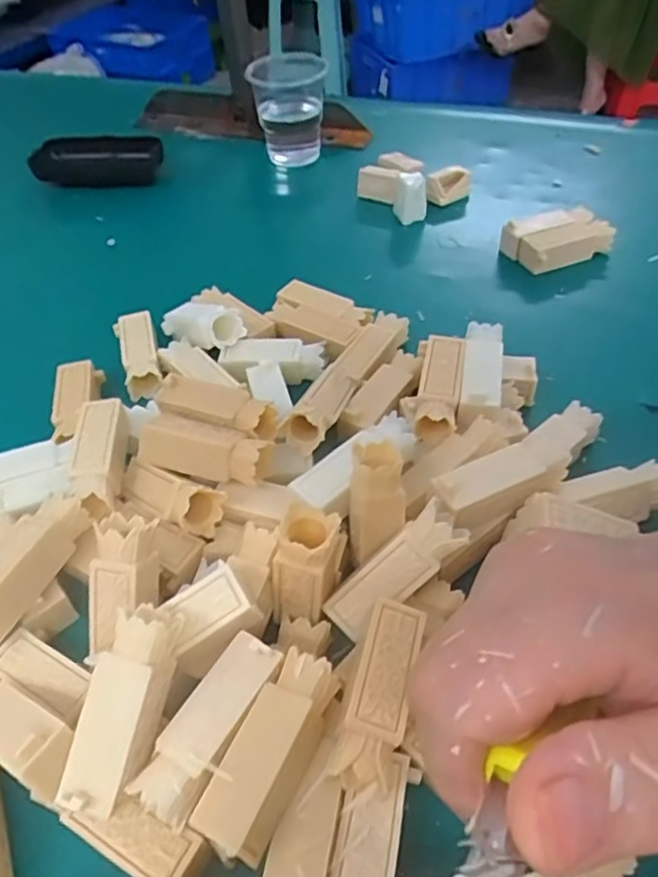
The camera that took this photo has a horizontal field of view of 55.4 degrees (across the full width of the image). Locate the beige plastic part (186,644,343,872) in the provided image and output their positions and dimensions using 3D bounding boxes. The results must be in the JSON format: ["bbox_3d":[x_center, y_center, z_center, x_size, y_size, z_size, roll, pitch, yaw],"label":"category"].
[{"bbox_3d":[-0.018,0.102,0.206,0.023,0.018,0.060,18,52,20],"label":"beige plastic part"}]

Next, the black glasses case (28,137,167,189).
[{"bbox_3d":[-0.207,-0.248,0.559,0.115,0.028,0.033,7,49,11],"label":"black glasses case"}]

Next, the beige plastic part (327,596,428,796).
[{"bbox_3d":[0.018,0.087,0.214,0.020,0.013,0.062,10,50,14],"label":"beige plastic part"}]

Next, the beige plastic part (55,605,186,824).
[{"bbox_3d":[-0.067,0.087,0.204,0.021,0.021,0.060,14,77,17],"label":"beige plastic part"}]

